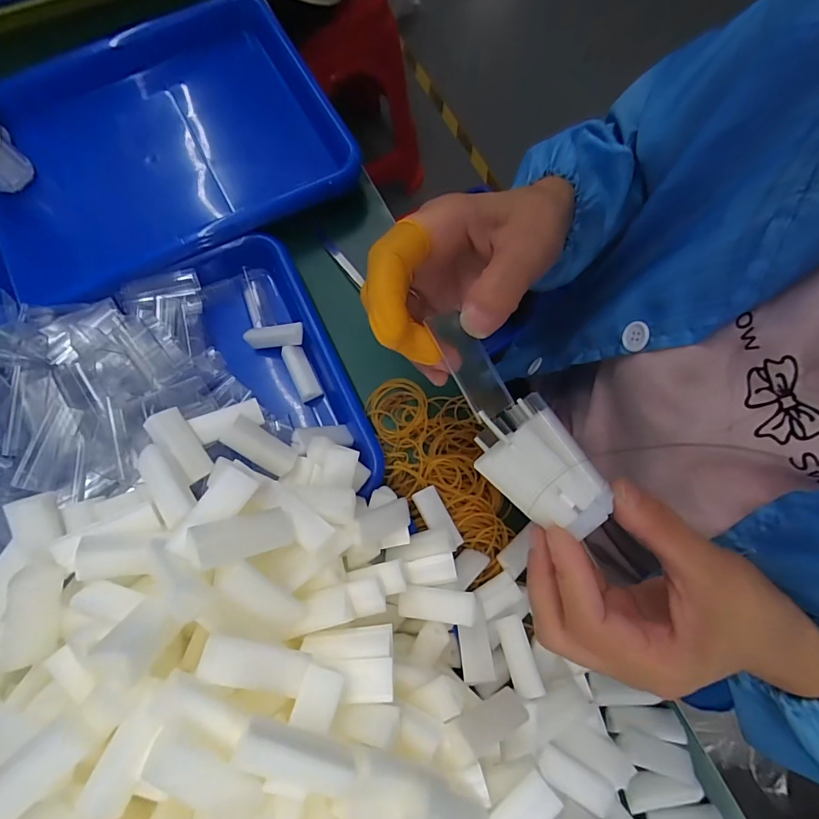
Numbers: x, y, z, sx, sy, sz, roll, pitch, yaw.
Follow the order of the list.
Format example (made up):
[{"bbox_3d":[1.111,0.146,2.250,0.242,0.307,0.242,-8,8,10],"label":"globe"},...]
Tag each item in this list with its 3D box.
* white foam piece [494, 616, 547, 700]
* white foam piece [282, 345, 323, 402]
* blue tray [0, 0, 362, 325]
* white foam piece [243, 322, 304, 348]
[{"bbox_3d":[0.070,0.158,0.278,0.016,0.009,0.048,-10,35,-2],"label":"white foam piece"},{"bbox_3d":[-0.087,-0.030,0.351,0.017,0.008,0.046,-25,77,-6],"label":"white foam piece"},{"bbox_3d":[-0.239,-0.231,0.413,0.331,0.079,0.263,-27,77,-6],"label":"blue tray"},{"bbox_3d":[-0.109,-0.061,0.352,0.047,0.015,0.017,-3,75,14],"label":"white foam piece"}]

